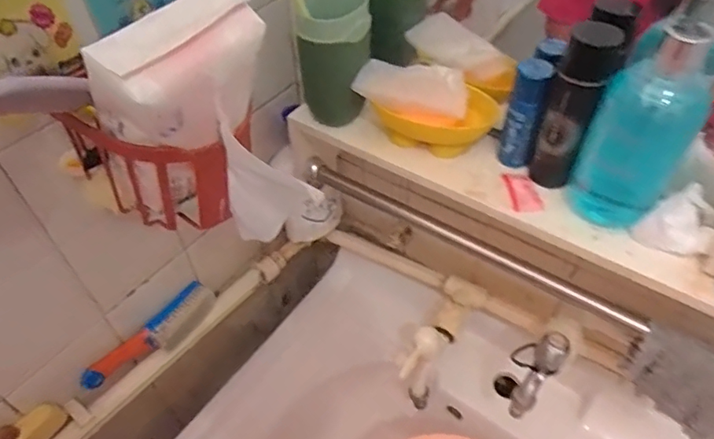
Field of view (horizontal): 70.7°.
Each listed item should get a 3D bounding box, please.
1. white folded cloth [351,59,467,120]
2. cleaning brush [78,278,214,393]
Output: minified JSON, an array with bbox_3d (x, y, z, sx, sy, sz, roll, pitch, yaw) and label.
[{"bbox_3d":[0.052,-0.125,0.466,0.100,0.023,0.057,10,48,10],"label":"white folded cloth"},{"bbox_3d":[-0.228,0.134,0.571,0.035,0.032,0.159,27,53,24],"label":"cleaning brush"}]

